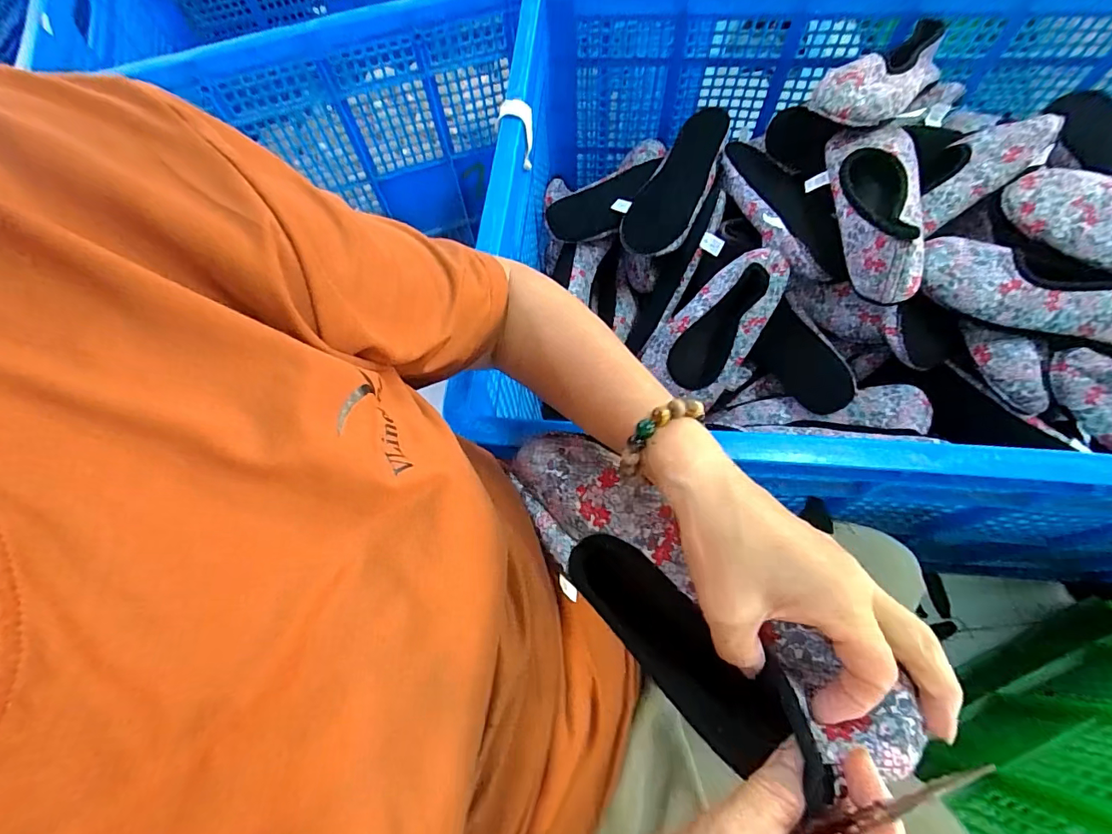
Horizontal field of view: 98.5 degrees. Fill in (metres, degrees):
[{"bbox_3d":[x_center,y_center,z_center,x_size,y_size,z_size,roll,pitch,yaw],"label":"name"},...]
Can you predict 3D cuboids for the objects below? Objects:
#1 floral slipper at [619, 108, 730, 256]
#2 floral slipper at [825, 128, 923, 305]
[{"bbox_3d":[0.180,-0.350,0.699,0.095,0.047,0.270,24,69,13],"label":"floral slipper"},{"bbox_3d":[0.359,-0.247,0.538,0.101,0.055,0.241,13,67,9],"label":"floral slipper"}]

